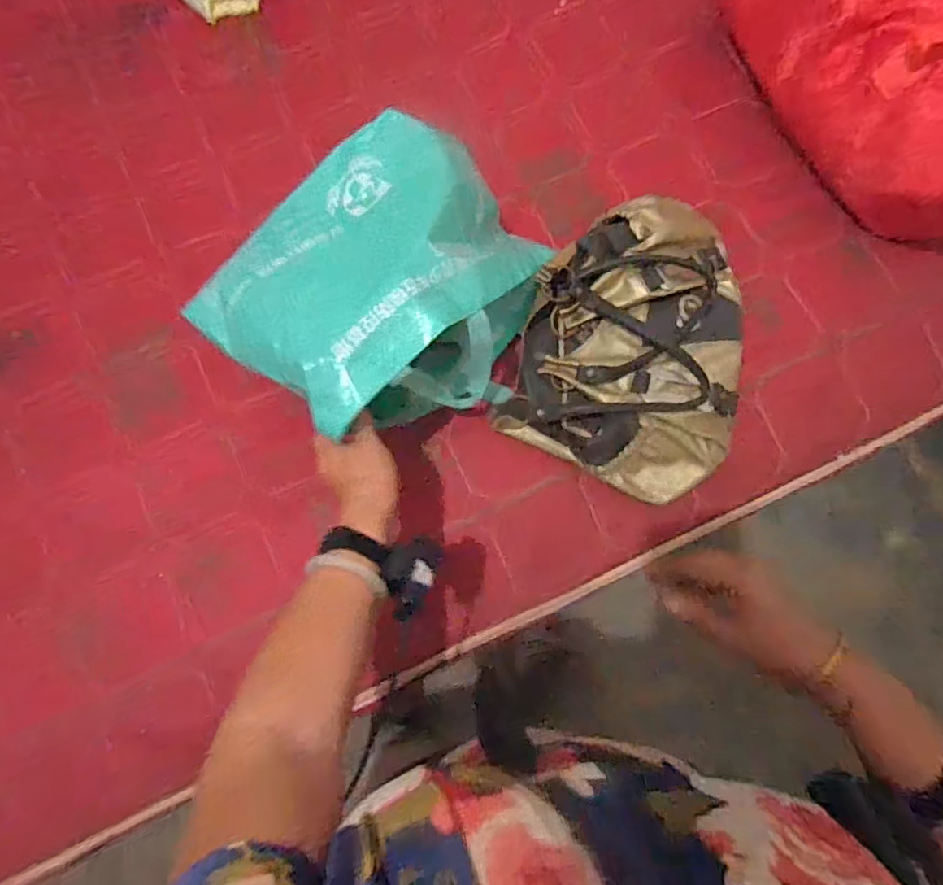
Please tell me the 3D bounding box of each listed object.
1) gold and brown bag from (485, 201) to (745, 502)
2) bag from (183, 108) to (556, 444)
[{"bbox_3d":[0.198,-0.115,0.670,0.251,0.092,0.328,20,80,3],"label":"gold and brown bag"},{"bbox_3d":[-0.112,-0.186,0.615,0.273,0.194,0.327,34,81,5],"label":"bag"}]

